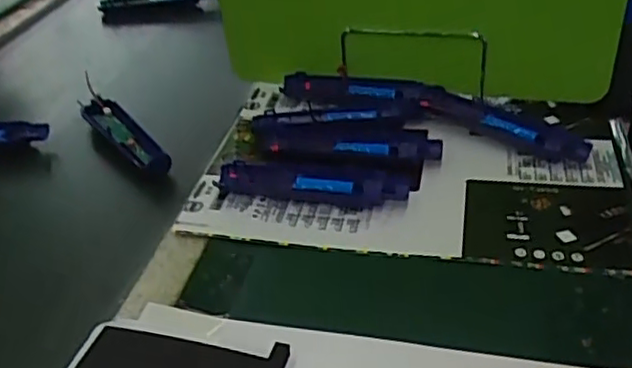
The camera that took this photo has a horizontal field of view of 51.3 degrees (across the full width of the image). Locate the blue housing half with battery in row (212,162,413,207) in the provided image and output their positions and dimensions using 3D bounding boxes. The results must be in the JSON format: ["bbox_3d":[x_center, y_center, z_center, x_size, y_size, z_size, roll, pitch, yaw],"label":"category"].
[{"bbox_3d":[-0.003,-0.001,0.573,0.164,0.019,0.034,2,36,10],"label":"blue housing half with battery in row"}]

